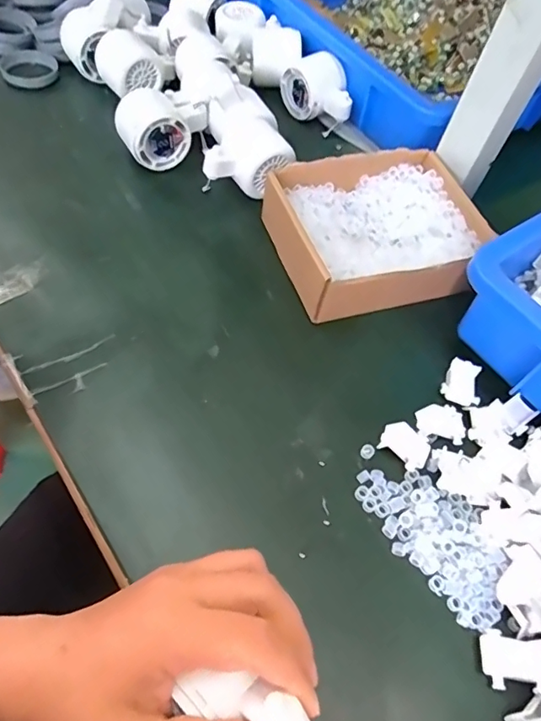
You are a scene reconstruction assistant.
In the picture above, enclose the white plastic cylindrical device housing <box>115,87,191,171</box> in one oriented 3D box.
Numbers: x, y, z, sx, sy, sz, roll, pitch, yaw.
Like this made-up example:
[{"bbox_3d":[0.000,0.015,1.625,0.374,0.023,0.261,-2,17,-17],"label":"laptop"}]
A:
[{"bbox_3d":[-0.114,-0.221,0.488,0.061,0.058,0.052,-25,64,-21],"label":"white plastic cylindrical device housing"}]

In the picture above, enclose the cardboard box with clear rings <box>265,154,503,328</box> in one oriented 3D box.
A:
[{"bbox_3d":[0.094,-0.117,0.448,0.183,0.043,0.141,-11,60,-15],"label":"cardboard box with clear rings"}]

